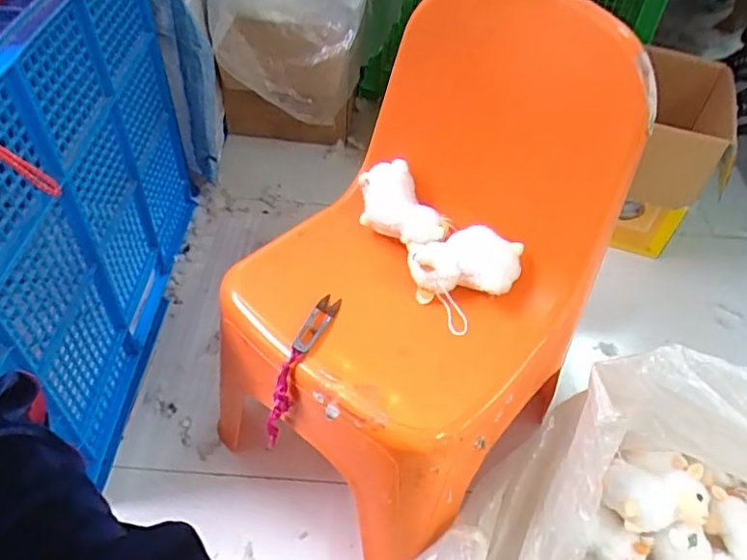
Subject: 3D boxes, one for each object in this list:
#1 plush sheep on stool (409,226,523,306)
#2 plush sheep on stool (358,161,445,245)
[{"bbox_3d":[0.105,-0.022,0.670,0.123,0.061,0.069,0,48,-5],"label":"plush sheep on stool"},{"bbox_3d":[0.038,-0.086,0.720,0.122,0.082,0.064,26,51,17],"label":"plush sheep on stool"}]

